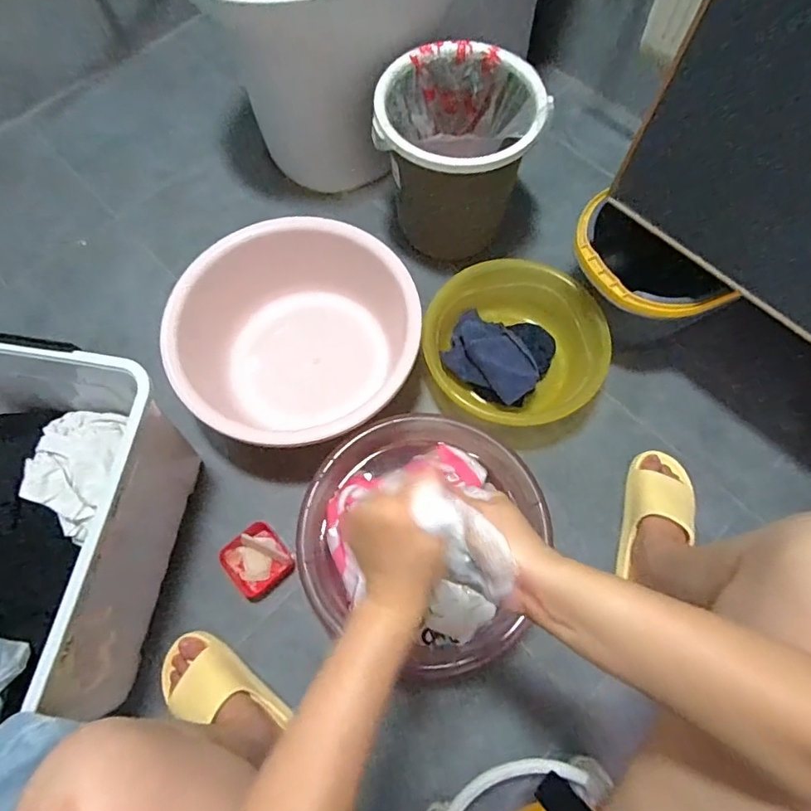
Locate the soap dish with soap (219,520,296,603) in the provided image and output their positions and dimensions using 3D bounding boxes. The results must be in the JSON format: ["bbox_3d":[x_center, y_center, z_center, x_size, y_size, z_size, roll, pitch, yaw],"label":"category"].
[{"bbox_3d":[-0.229,0.239,0.782,0.094,0.048,0.097,-32,72,-12],"label":"soap dish with soap"}]

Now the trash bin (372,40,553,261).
[{"bbox_3d":[0.084,-0.429,0.902,0.250,0.271,0.227,2,68,0],"label":"trash bin"}]

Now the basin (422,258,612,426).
[{"bbox_3d":[0.182,-0.095,0.862,0.289,0.111,0.273,0,68,0],"label":"basin"}]

